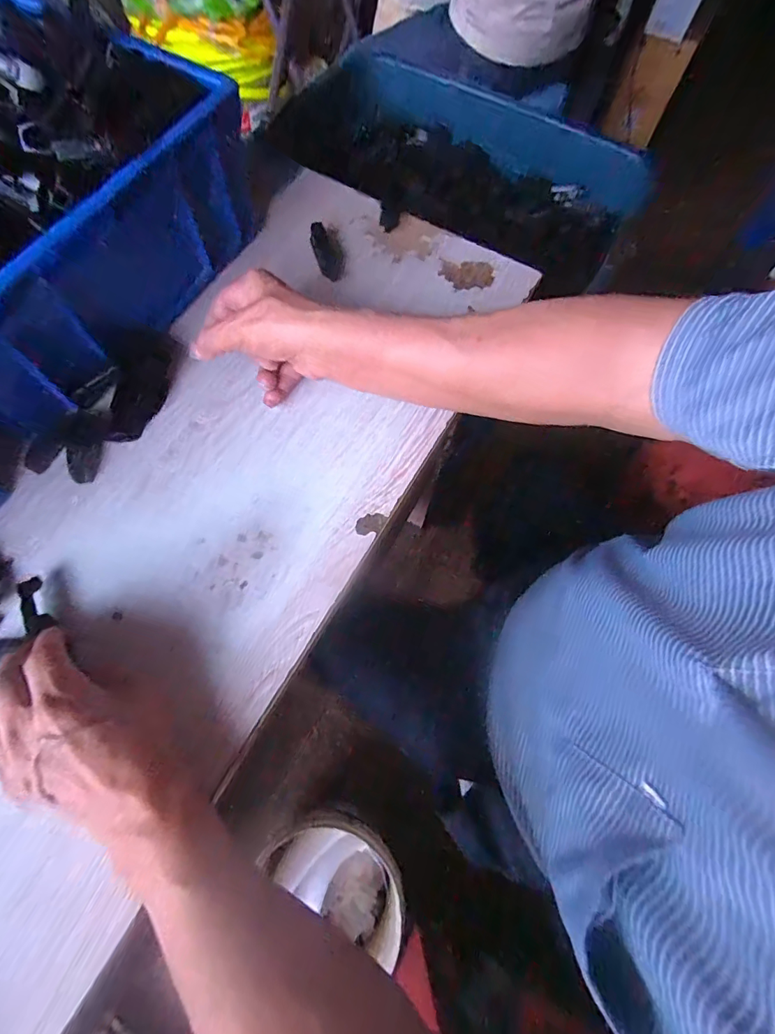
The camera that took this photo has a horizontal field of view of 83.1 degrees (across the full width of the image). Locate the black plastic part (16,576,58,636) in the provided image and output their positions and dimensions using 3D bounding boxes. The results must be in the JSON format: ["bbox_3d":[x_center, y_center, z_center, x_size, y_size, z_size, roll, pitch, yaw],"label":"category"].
[{"bbox_3d":[-0.265,0.065,0.328,0.017,0.006,0.044,-29,68,-13],"label":"black plastic part"}]

